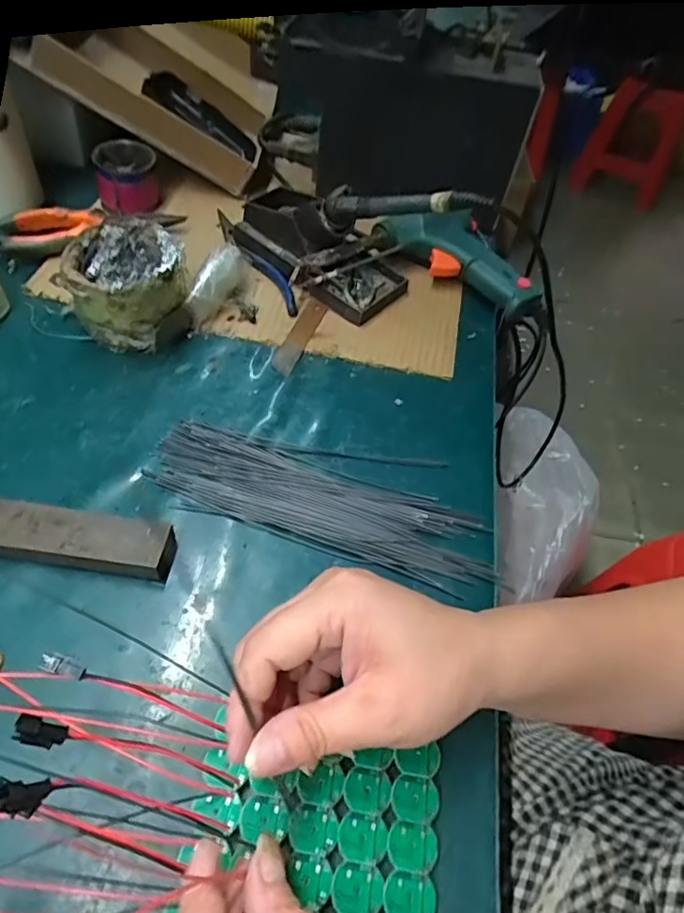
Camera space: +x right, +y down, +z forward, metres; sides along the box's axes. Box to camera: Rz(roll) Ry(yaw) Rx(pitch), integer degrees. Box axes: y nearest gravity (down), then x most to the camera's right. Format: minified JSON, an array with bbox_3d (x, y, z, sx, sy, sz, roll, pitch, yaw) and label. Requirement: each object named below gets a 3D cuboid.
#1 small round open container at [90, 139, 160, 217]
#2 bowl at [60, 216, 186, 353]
[{"bbox_3d":[-0.208,-0.268,0.556,0.058,0.048,0.063,-13,54,-15],"label":"small round open container"},{"bbox_3d":[-0.164,-0.135,0.438,0.085,0.071,0.087,-5,52,-9],"label":"bowl"}]

